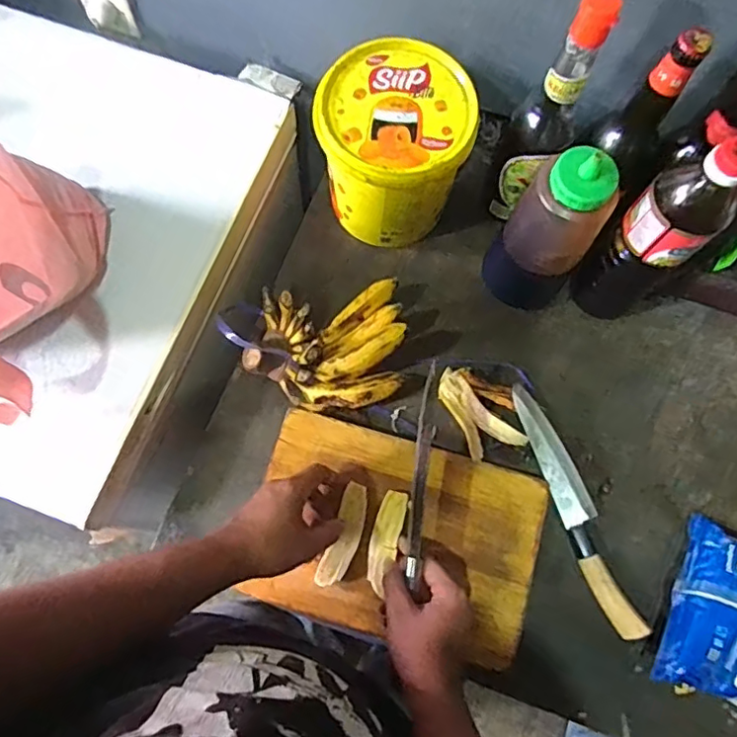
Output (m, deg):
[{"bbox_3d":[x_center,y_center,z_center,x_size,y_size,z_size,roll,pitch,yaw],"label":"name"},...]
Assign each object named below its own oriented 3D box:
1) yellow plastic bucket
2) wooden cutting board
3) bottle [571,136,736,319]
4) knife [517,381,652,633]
[{"bbox_3d":[0.026,-0.248,0.664,0.154,0.154,0.166,1,74,-2],"label":"yellow plastic bucket"},{"bbox_3d":[0.030,0.178,0.609,0.293,0.024,0.202,16,74,3],"label":"wooden cutting board"},{"bbox_3d":[0.285,-0.125,0.588,0.058,0.267,0.074,-42,79,-13],"label":"bottle"},{"bbox_3d":[0.221,0.151,0.628,0.036,0.018,0.277,-20,75,-7],"label":"knife"}]

